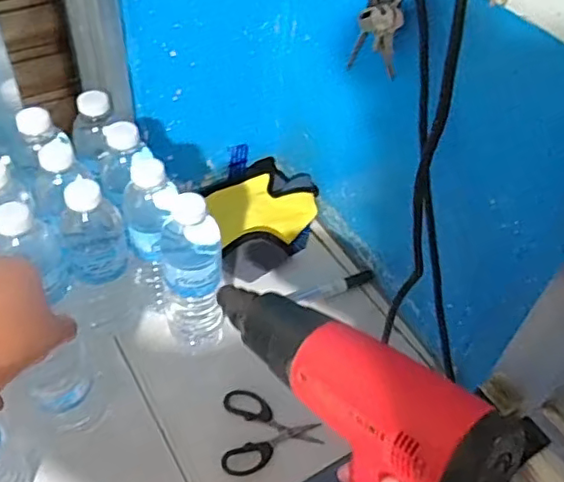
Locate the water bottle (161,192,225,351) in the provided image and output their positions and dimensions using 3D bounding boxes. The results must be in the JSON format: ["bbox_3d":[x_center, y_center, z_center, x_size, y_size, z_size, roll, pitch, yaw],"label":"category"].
[{"bbox_3d":[-0.090,0.037,0.608,0.062,0.205,0.057,-8,50,-12],"label":"water bottle"}]

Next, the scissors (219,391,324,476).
[{"bbox_3d":[-0.009,0.196,0.610,0.101,0.011,0.089,1,49,-4],"label":"scissors"}]

